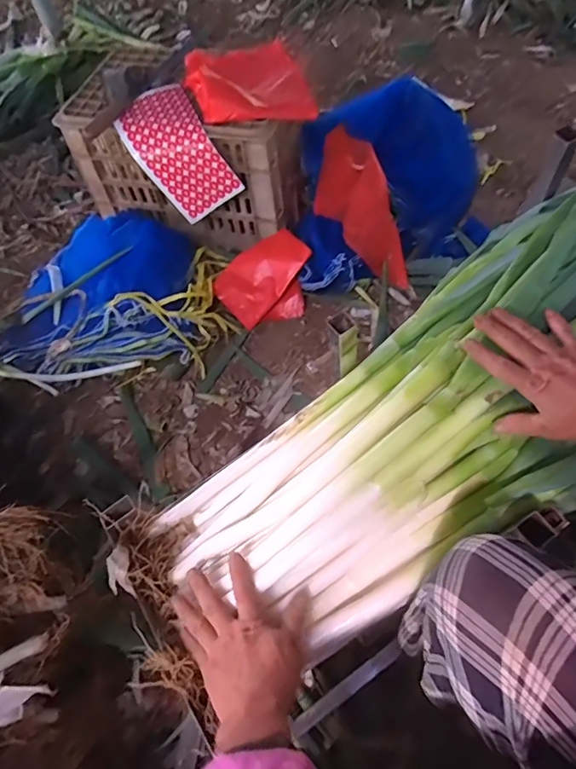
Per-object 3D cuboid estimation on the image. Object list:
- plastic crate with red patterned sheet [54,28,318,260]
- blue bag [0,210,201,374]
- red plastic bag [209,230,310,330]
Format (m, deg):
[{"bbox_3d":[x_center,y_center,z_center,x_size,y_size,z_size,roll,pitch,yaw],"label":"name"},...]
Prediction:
[{"bbox_3d":[-0.216,-0.540,1.123,0.495,0.281,0.314,19,62,16],"label":"plastic crate with red patterned sheet"},{"bbox_3d":[-0.439,-0.216,1.084,0.460,0.128,0.393,-5,60,1],"label":"blue bag"},{"bbox_3d":[-0.050,-0.231,1.057,0.212,0.091,0.156,-25,62,-10],"label":"red plastic bag"}]

